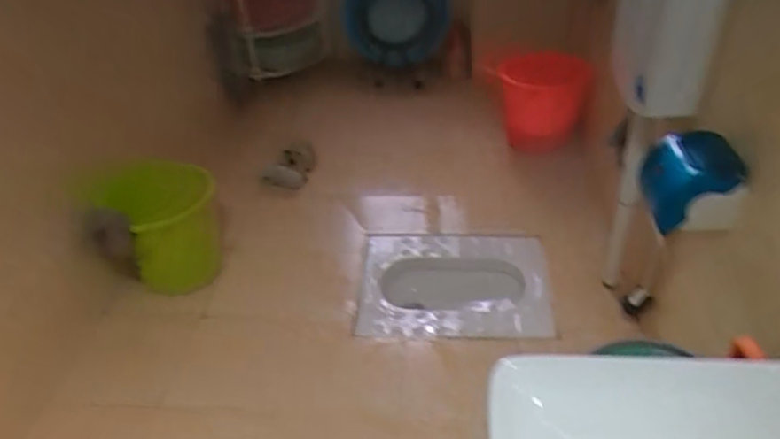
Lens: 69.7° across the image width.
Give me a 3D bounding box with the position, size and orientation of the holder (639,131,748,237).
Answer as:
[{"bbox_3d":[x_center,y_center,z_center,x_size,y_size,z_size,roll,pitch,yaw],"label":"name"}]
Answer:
[{"bbox_3d":[0.548,-0.075,1.034,0.128,0.138,0.158,-5,37,0],"label":"holder"}]

